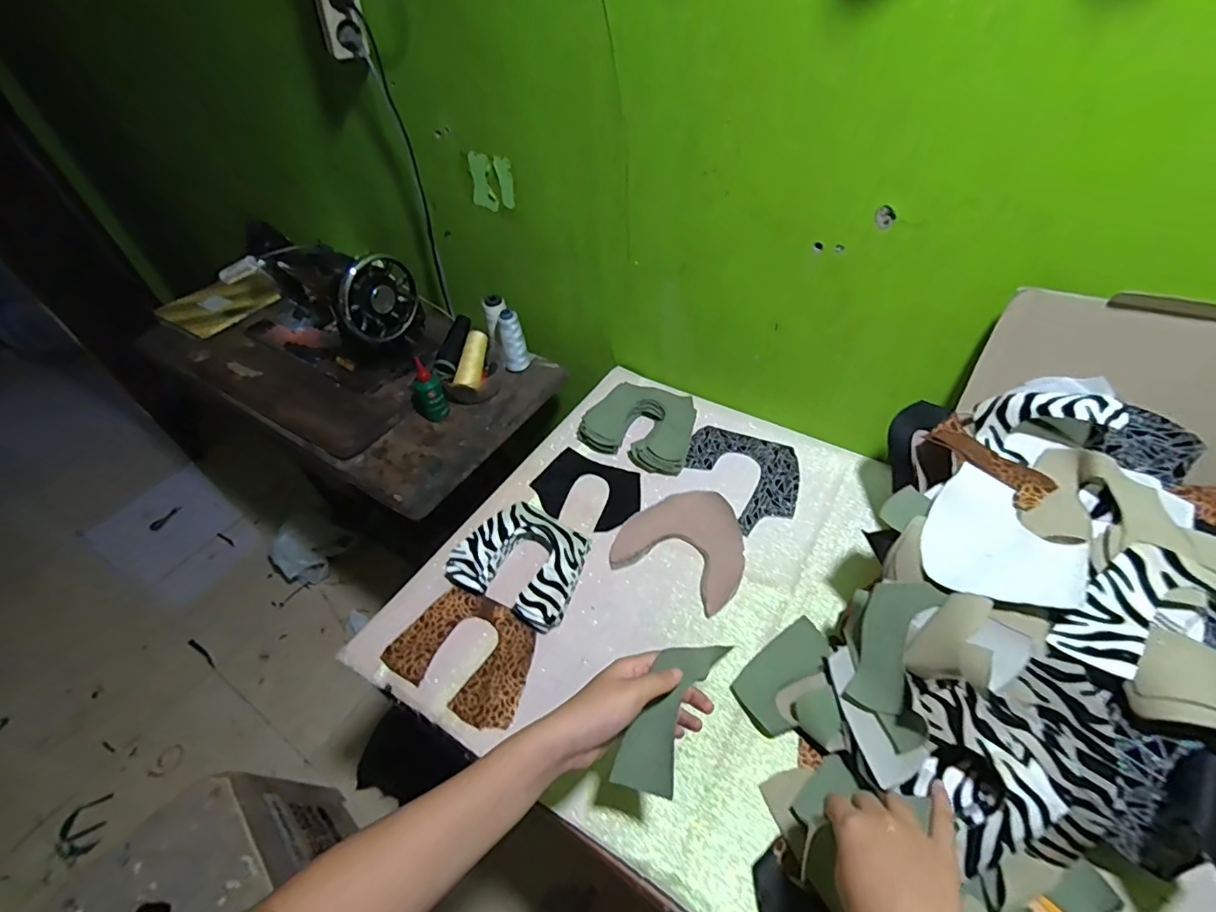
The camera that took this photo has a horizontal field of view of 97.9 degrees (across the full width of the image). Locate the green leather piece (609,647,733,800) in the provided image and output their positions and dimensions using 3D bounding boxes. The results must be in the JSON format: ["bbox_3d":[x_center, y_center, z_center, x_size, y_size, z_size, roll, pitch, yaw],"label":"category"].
[{"bbox_3d":[0.052,0.215,0.438,0.049,0.031,0.133,26,80,26],"label":"green leather piece"}]

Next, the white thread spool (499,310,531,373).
[{"bbox_3d":[-0.170,-0.198,0.941,0.047,0.112,0.045,-3,49,4],"label":"white thread spool"}]

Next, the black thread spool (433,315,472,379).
[{"bbox_3d":[-0.267,-0.188,0.909,0.032,0.030,0.125,8,66,14],"label":"black thread spool"}]

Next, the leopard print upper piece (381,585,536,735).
[{"bbox_3d":[-0.159,0.231,0.625,0.165,0.010,0.123,24,52,21],"label":"leopard print upper piece"}]

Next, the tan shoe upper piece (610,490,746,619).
[{"bbox_3d":[0.107,0.109,0.707,0.162,0.008,0.161,23,57,21],"label":"tan shoe upper piece"}]

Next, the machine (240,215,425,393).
[{"bbox_3d":[-0.529,-0.294,0.959,0.399,0.187,0.173,23,55,24],"label":"machine"}]

